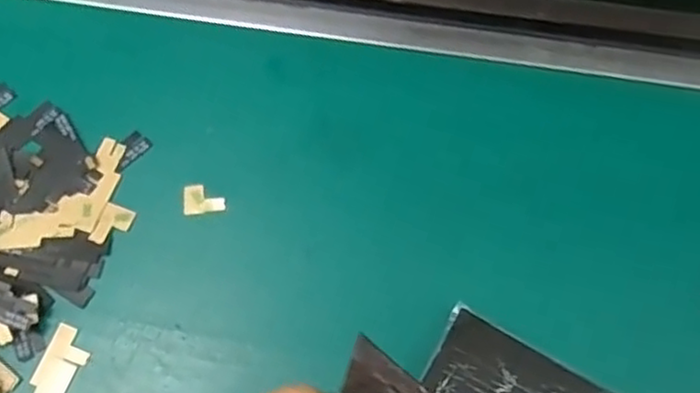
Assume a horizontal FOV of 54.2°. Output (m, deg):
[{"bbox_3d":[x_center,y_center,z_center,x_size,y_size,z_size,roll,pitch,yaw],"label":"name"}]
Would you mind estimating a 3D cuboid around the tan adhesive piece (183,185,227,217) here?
[{"bbox_3d":[-0.064,0.001,0.300,0.018,0.004,0.013,-6,70,0],"label":"tan adhesive piece"}]

